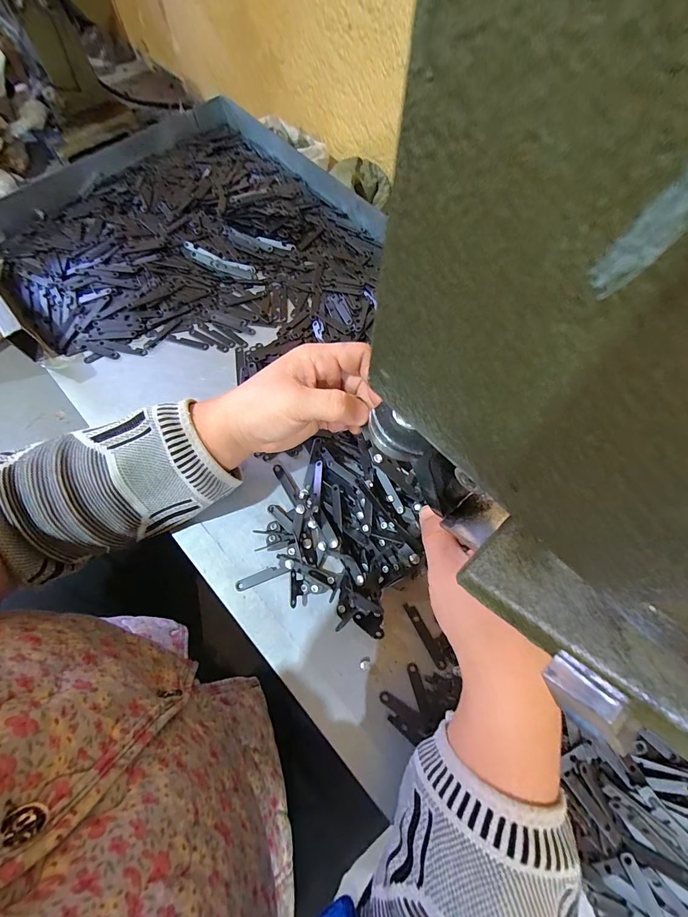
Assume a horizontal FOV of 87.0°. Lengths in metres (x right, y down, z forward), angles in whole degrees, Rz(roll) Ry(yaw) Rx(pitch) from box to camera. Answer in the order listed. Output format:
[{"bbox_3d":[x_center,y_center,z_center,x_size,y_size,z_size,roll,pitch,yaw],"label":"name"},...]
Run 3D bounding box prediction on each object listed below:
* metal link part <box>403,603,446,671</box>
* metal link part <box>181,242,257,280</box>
[{"bbox_3d":[0.065,0.142,0.292,0.008,0.004,0.053,-26,71,-9],"label":"metal link part"},{"bbox_3d":[-0.152,-0.234,0.432,0.095,0.006,0.026,21,71,8],"label":"metal link part"}]

